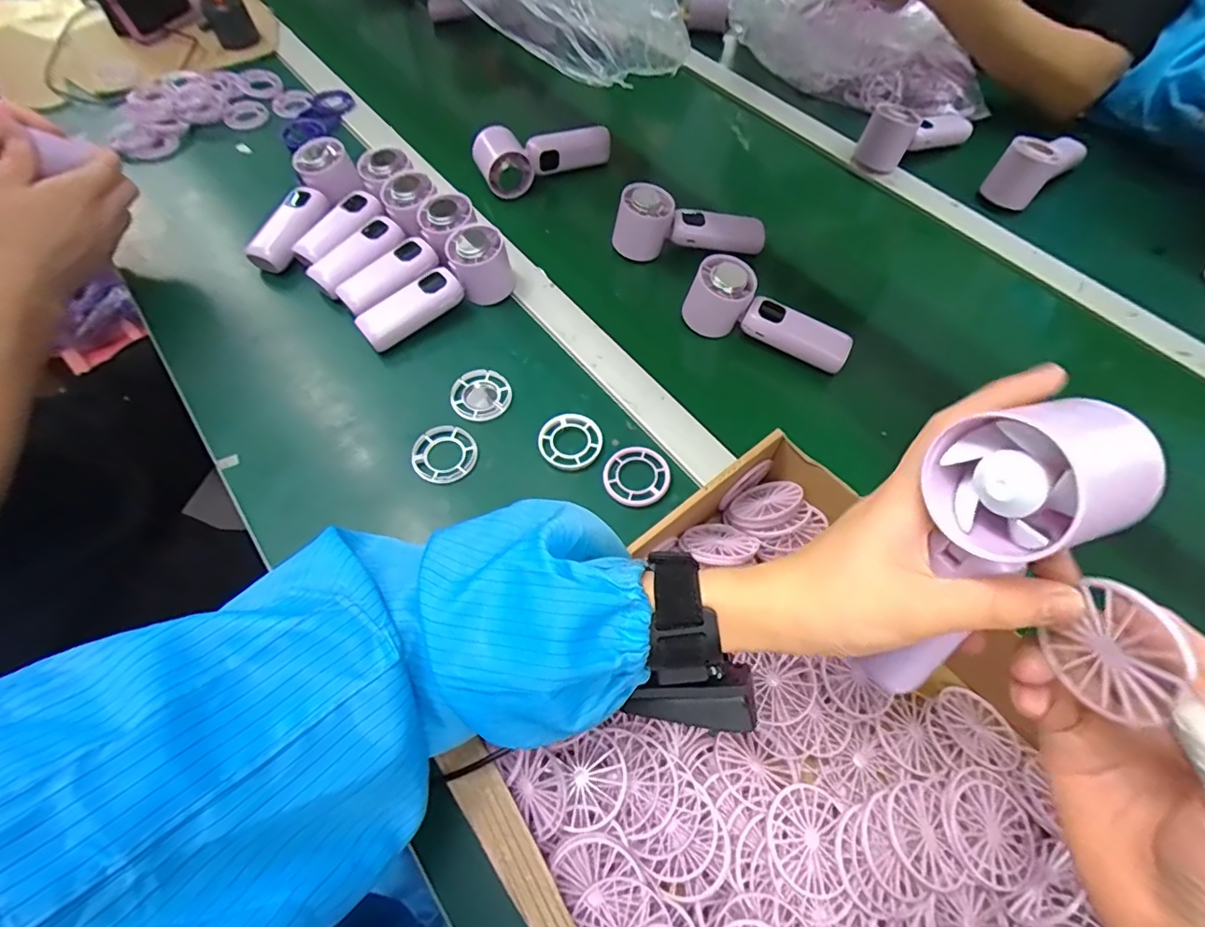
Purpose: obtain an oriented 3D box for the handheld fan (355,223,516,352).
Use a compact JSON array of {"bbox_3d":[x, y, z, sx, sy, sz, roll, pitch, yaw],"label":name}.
[{"bbox_3d":[-0.154,-0.159,0.516,0.149,0.050,0.053,-40,68,-19],"label":"handheld fan"}]

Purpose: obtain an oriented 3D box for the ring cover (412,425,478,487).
[{"bbox_3d":[-0.129,-0.007,0.455,0.050,0.011,0.052,38,68,19],"label":"ring cover"}]

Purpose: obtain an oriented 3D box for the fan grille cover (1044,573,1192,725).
[{"bbox_3d":[0.183,0.068,0.201,0.010,0.048,0.047,-8,61,-4],"label":"fan grille cover"}]

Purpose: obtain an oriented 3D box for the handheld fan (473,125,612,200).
[{"bbox_3d":[-0.073,-0.370,0.657,0.155,0.045,0.062,-26,64,-13],"label":"handheld fan"}]

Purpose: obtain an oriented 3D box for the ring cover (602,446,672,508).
[{"bbox_3d":[0.028,0.010,0.449,0.052,0.008,0.052,7,61,5],"label":"ring cover"}]

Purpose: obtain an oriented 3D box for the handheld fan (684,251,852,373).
[{"bbox_3d":[0.155,-0.135,0.516,0.152,0.062,0.043,28,65,15],"label":"handheld fan"}]

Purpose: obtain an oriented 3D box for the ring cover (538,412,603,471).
[{"bbox_3d":[-0.027,-0.019,0.463,0.051,0.008,0.051,-31,65,-15],"label":"ring cover"}]

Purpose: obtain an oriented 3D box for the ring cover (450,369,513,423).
[{"bbox_3d":[-0.106,-0.060,0.488,0.052,0.007,0.050,37,68,19],"label":"ring cover"}]

